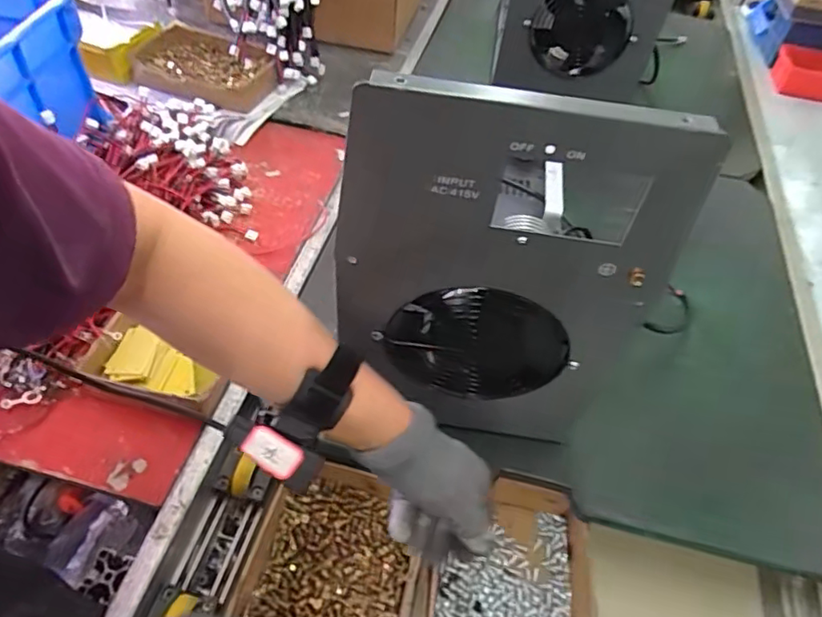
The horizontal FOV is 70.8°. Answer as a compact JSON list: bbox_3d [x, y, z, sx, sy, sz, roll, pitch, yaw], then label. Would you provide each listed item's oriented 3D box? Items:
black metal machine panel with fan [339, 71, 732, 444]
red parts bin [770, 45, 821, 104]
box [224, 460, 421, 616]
[{"bbox_3d":[0.059,-0.005,0.442,0.215,0.340,0.020,8,50,2],"label":"black metal machine panel with fan"},{"bbox_3d":[0.782,-0.441,1.102,0.163,0.075,0.061,17,51,9],"label":"red parts bin"},{"bbox_3d":[-0.070,0.234,0.557,0.158,0.040,0.163,14,51,7],"label":"box"}]

